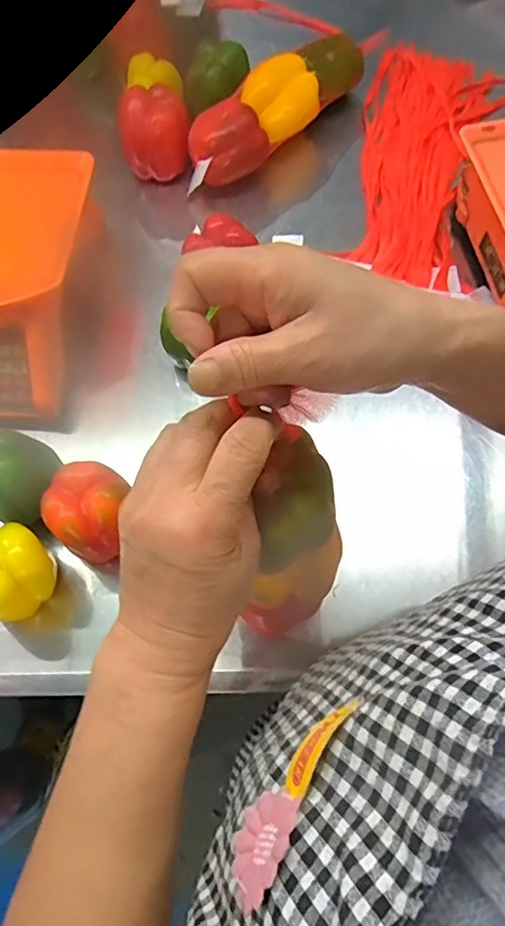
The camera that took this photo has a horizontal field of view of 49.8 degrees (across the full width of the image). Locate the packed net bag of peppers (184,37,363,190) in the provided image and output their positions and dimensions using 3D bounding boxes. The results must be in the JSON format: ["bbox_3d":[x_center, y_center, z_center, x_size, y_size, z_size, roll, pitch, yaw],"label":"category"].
[{"bbox_3d":[0.033,-0.480,0.735,0.093,0.084,0.295,36,71,18],"label":"packed net bag of peppers"}]

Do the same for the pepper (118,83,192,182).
[{"bbox_3d":[-0.128,-0.441,0.729,0.090,0.099,0.094,-4,64,1],"label":"pepper"}]

